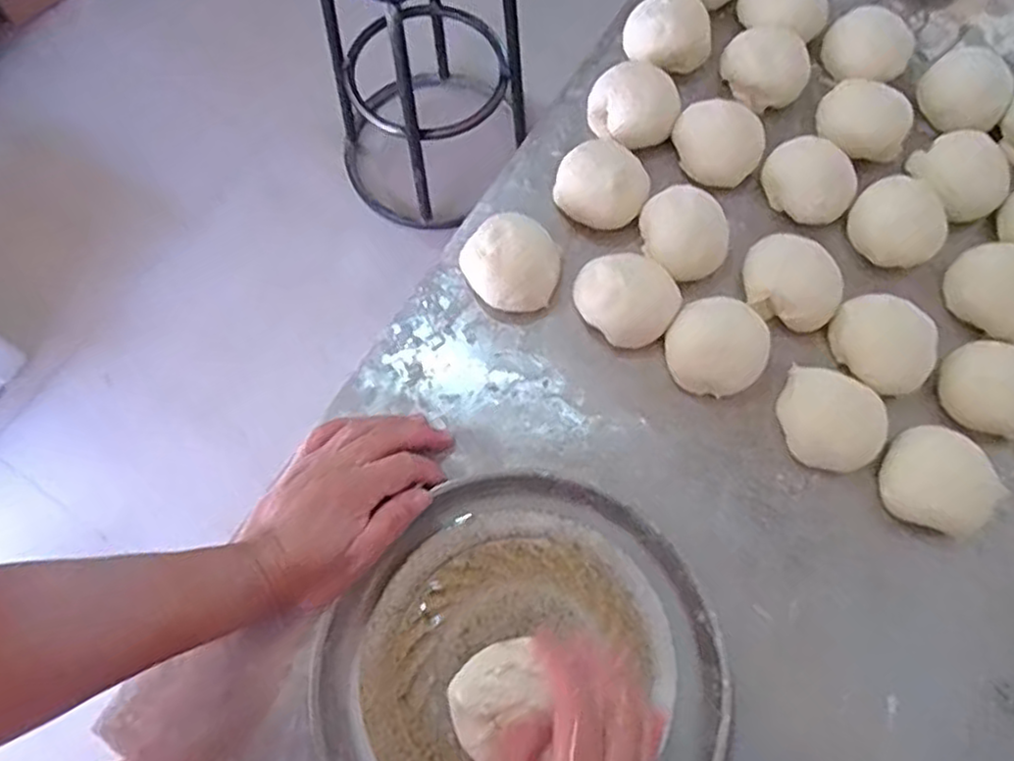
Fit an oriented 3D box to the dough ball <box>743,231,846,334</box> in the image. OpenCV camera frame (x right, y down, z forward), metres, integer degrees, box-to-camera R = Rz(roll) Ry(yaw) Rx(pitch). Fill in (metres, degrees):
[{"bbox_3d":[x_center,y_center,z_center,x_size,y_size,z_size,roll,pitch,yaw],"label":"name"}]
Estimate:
[{"bbox_3d":[0.205,-0.071,0.519,0.068,0.033,0.056,18,72,6],"label":"dough ball"}]

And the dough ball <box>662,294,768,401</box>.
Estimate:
[{"bbox_3d":[0.144,-0.025,0.506,0.063,0.035,0.065,0,71,0],"label":"dough ball"}]

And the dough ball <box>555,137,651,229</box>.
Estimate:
[{"bbox_3d":[0.071,-0.145,0.532,0.065,0.046,0.056,24,72,8],"label":"dough ball"}]

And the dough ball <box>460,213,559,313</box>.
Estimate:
[{"bbox_3d":[0.002,-0.081,0.517,0.067,0.039,0.062,0,71,0],"label":"dough ball"}]

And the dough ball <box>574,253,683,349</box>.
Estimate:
[{"bbox_3d":[0.082,-0.058,0.511,0.071,0.037,0.059,39,75,12],"label":"dough ball"}]

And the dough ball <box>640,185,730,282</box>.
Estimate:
[{"bbox_3d":[0.128,-0.106,0.525,0.063,0.032,0.057,28,73,9],"label":"dough ball"}]

